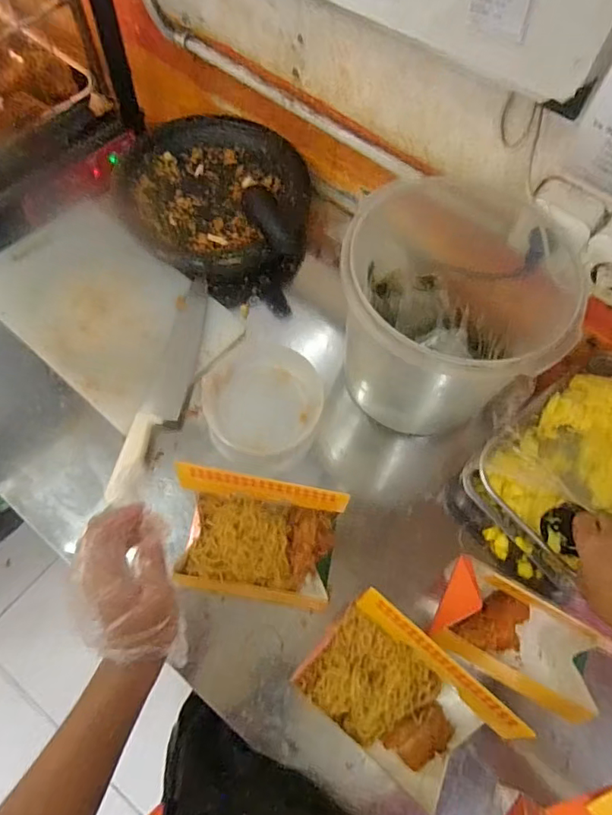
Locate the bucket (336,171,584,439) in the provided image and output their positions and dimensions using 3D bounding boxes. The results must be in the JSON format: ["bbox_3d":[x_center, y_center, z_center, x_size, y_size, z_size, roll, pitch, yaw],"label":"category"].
[{"bbox_3d":[0.166,-0.119,0.679,0.251,0.252,0.280,12,65,2],"label":"bucket"}]

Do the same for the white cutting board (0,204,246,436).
[{"bbox_3d":[-0.298,-0.158,0.771,0.359,0.023,0.231,39,69,13],"label":"white cutting board"}]

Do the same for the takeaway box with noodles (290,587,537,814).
[{"bbox_3d":[0.091,0.291,0.523,0.182,0.159,0.107,38,69,13],"label":"takeaway box with noodles"}]

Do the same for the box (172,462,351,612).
[{"bbox_3d":[-0.053,0.145,0.574,0.170,0.147,0.107,10,65,1],"label":"box"}]

